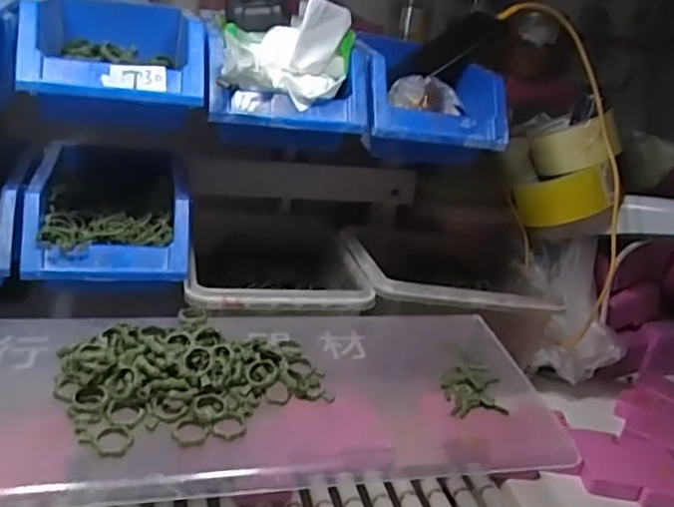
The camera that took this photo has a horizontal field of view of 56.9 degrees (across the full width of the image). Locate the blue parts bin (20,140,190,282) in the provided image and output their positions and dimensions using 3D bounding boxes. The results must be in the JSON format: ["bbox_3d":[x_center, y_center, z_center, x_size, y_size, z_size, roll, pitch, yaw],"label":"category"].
[{"bbox_3d":[-0.197,-0.036,0.549,0.124,0.079,0.180,2,24,-17],"label":"blue parts bin"}]

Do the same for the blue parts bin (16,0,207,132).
[{"bbox_3d":[-0.175,-0.163,0.493,0.122,0.062,0.174,1,24,-20],"label":"blue parts bin"}]

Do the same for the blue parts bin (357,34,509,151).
[{"bbox_3d":[0.077,-0.126,0.532,0.125,0.080,0.089,-1,24,-23],"label":"blue parts bin"}]

